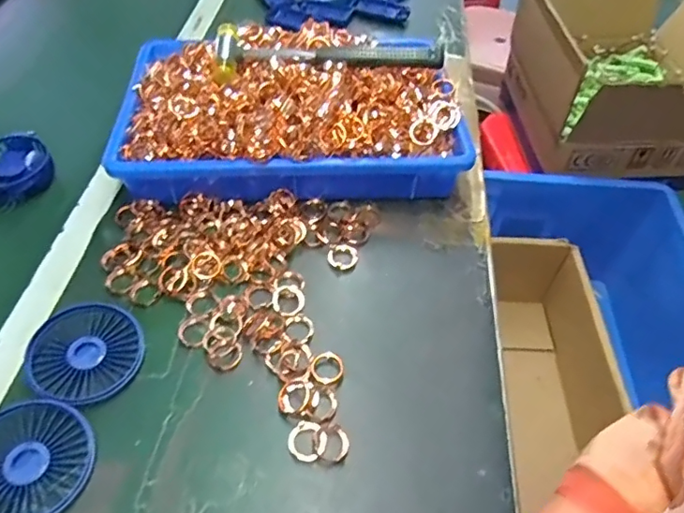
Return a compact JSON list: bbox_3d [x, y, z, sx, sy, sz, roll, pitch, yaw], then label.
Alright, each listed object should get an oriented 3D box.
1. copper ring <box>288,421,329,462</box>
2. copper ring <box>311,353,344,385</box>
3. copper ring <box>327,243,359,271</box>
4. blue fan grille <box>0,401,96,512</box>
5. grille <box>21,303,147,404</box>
[{"bbox_3d":[-0.026,0.139,0.395,0.028,0.006,0.028,0,50,0],"label":"copper ring"},{"bbox_3d":[-0.012,0.092,0.431,0.026,0.005,0.025,0,50,0],"label":"copper ring"},{"bbox_3d":[0.001,0.000,0.513,0.029,0.006,0.027,6,68,-14],"label":"copper ring"},{"bbox_3d":[-0.228,0.149,0.378,0.089,0.020,0.084,0,50,0],"label":"blue fan grille"},{"bbox_3d":[-0.211,0.080,0.433,0.089,0.019,0.084,0,50,0],"label":"grille"}]

